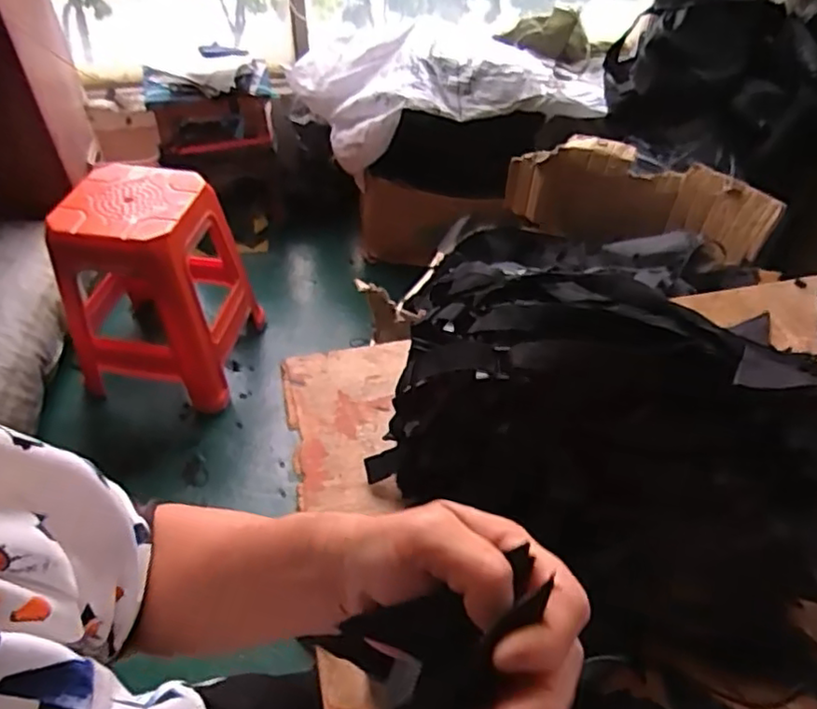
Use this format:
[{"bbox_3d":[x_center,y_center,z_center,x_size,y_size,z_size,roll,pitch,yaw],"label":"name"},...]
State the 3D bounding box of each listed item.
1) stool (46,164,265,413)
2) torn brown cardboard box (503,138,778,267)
[{"bbox_3d":[-0.555,-0.161,1.454,0.312,0.440,0.308,6,46,4],"label":"stool"},{"bbox_3d":[0.442,-0.318,1.290,0.549,0.187,0.098,21,48,34],"label":"torn brown cardboard box"}]

